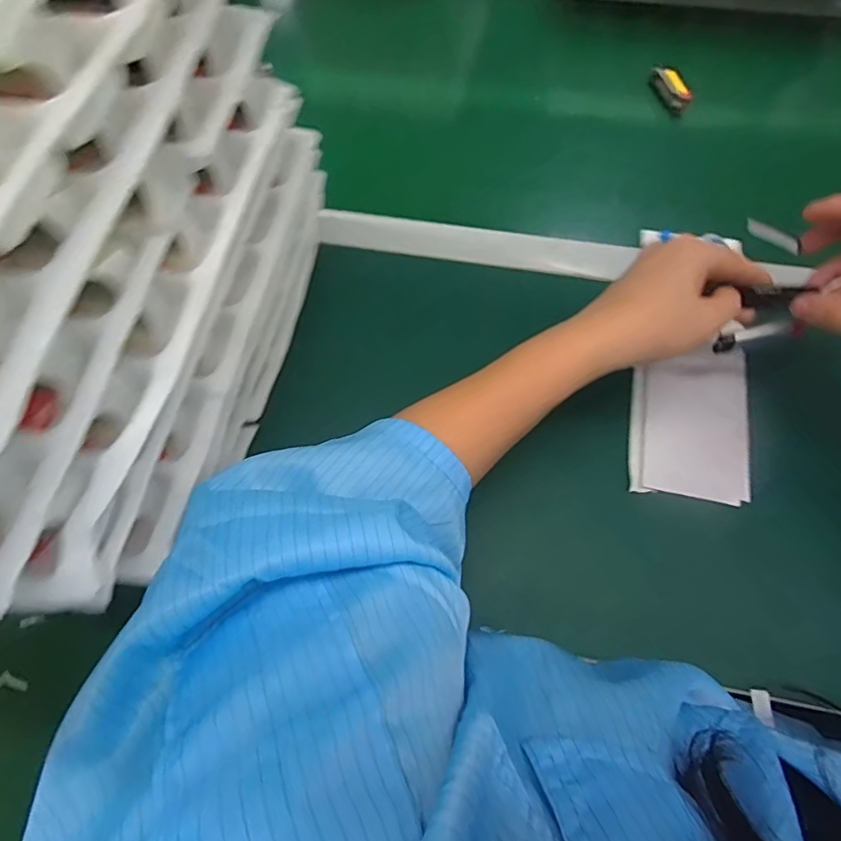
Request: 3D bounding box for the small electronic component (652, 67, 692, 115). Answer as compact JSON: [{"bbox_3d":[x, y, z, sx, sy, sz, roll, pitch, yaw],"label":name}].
[{"bbox_3d":[0.261,-0.345,0.541,0.021,0.016,0.059,-13,65,-4],"label":"small electronic component"}]

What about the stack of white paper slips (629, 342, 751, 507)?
[{"bbox_3d":[0.197,-0.001,0.377,0.084,0.006,0.120,9,65,7],"label":"stack of white paper slips"}]

